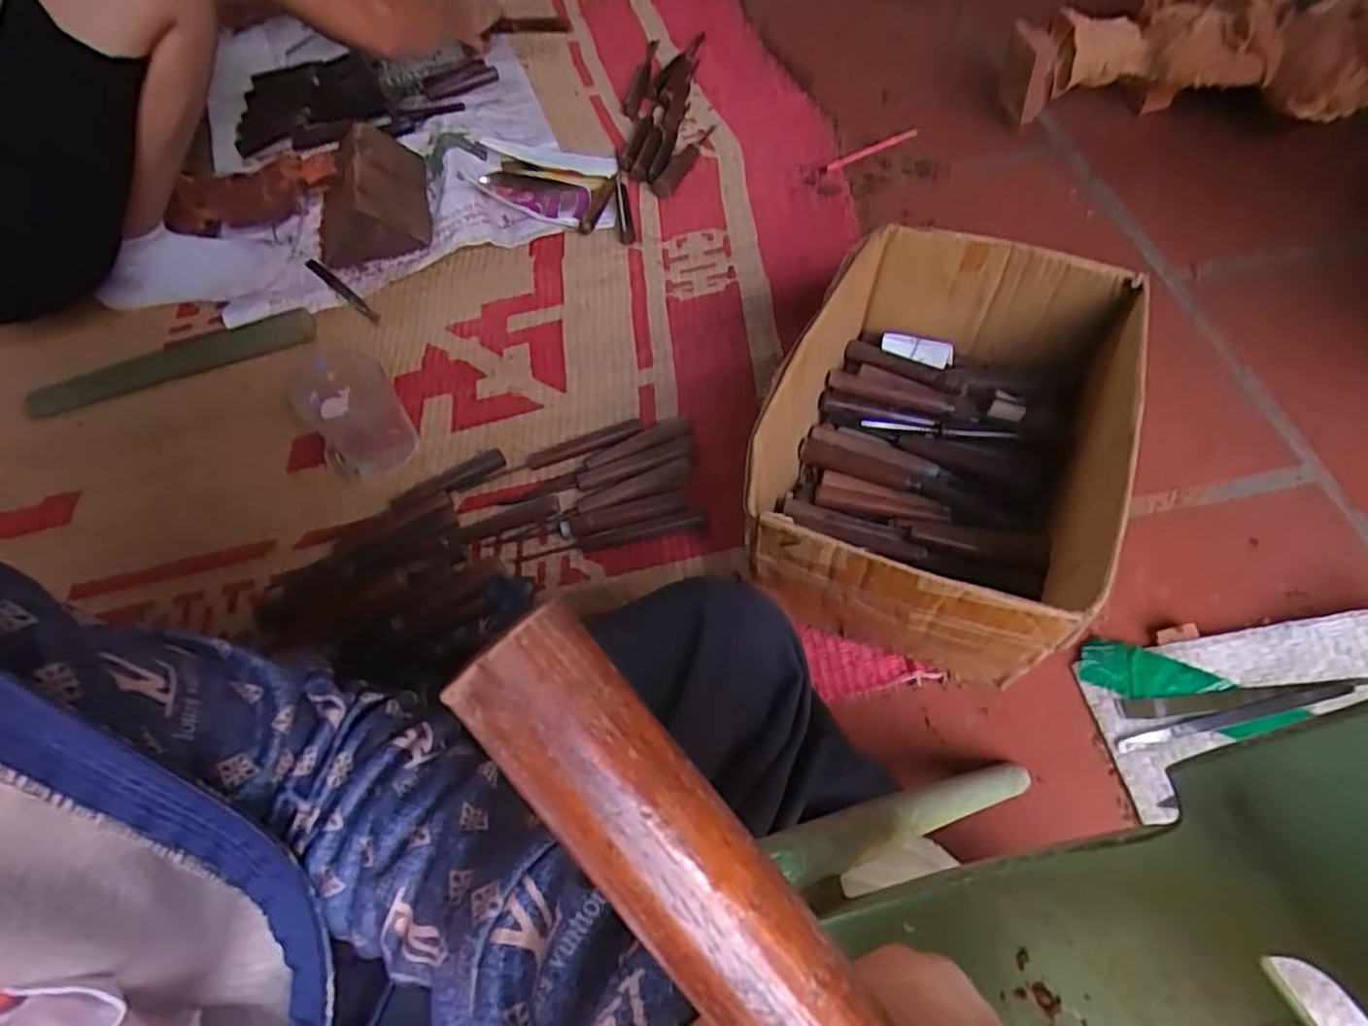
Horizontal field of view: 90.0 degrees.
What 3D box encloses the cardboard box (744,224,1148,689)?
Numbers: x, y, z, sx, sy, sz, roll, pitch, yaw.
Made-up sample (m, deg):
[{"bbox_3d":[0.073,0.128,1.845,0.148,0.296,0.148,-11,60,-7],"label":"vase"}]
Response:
[{"bbox_3d":[0.212,-0.058,0.577,0.244,0.151,0.326,21,63,16],"label":"cardboard box"}]

